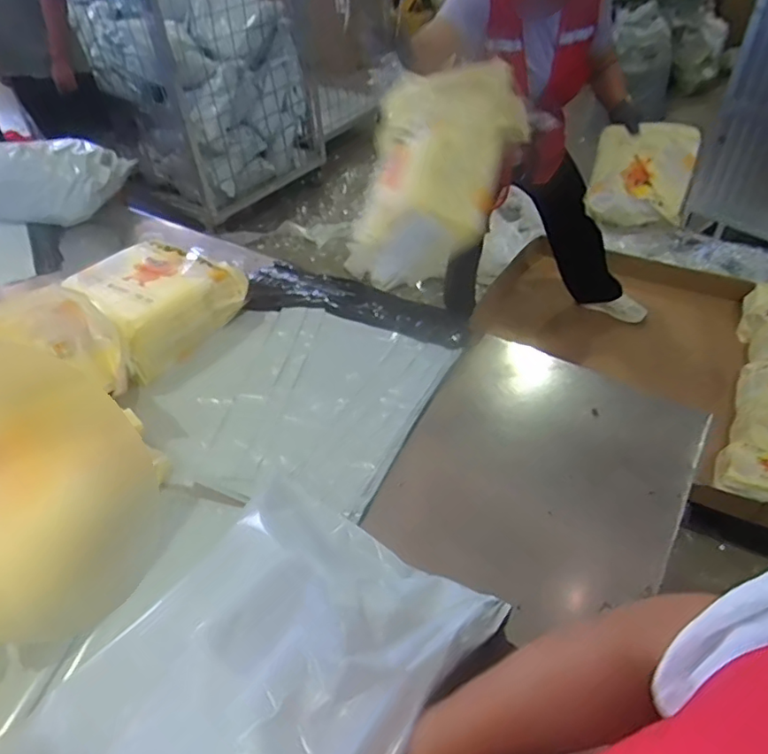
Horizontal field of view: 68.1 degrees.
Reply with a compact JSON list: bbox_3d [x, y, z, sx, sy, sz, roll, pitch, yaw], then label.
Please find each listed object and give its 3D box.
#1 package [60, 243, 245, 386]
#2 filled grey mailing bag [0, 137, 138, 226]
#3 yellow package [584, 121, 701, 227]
[{"bbox_3d":[-0.406,-0.139,1.020,0.207,0.124,0.235,29,52,30],"label":"package"},{"bbox_3d":[-0.805,-0.475,1.365,0.375,0.161,0.169,-20,46,-17],"label":"filled grey mailing bag"},{"bbox_3d":[0.699,-0.545,1.562,0.257,0.285,0.108,18,47,21],"label":"yellow package"}]

